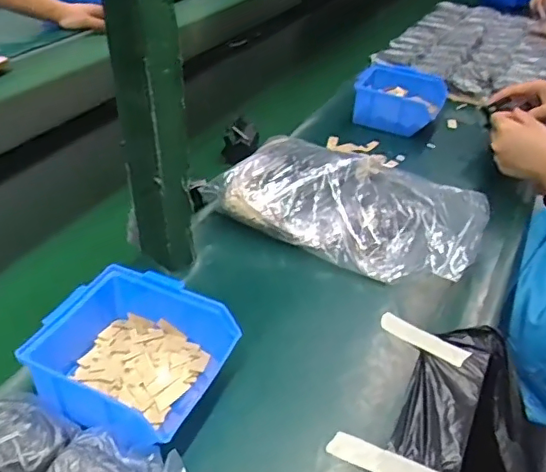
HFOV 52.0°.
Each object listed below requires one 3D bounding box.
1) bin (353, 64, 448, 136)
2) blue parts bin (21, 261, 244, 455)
[{"bbox_3d":[0.198,-0.222,0.900,0.139,0.074,0.131,20,40,21],"label":"bin"},{"bbox_3d":[-0.115,0.107,0.468,0.132,0.077,0.132,16,39,17],"label":"blue parts bin"}]

